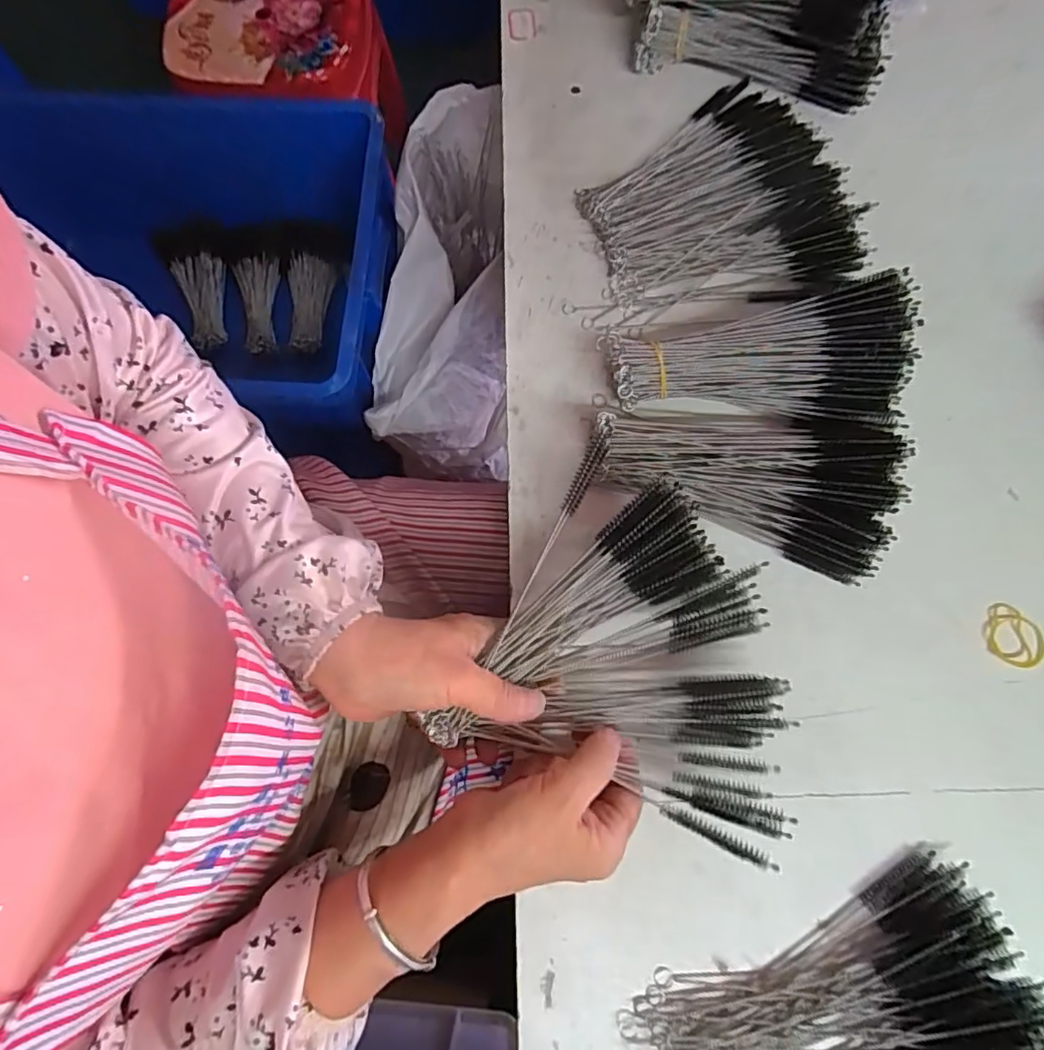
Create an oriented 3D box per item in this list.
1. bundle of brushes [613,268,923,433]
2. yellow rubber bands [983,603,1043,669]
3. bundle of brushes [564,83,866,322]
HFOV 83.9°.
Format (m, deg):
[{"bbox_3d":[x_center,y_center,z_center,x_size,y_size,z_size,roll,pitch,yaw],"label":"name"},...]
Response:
[{"bbox_3d":[0.163,-0.107,0.404,0.197,0.068,0.085,-7,74,-1],"label":"bundle of brushes"},{"bbox_3d":[0.329,0.075,0.386,0.039,0.004,0.037,24,76,8],"label":"yellow rubber bands"},{"bbox_3d":[0.146,-0.269,0.471,0.219,0.024,0.200,-8,74,-1],"label":"bundle of brushes"}]

